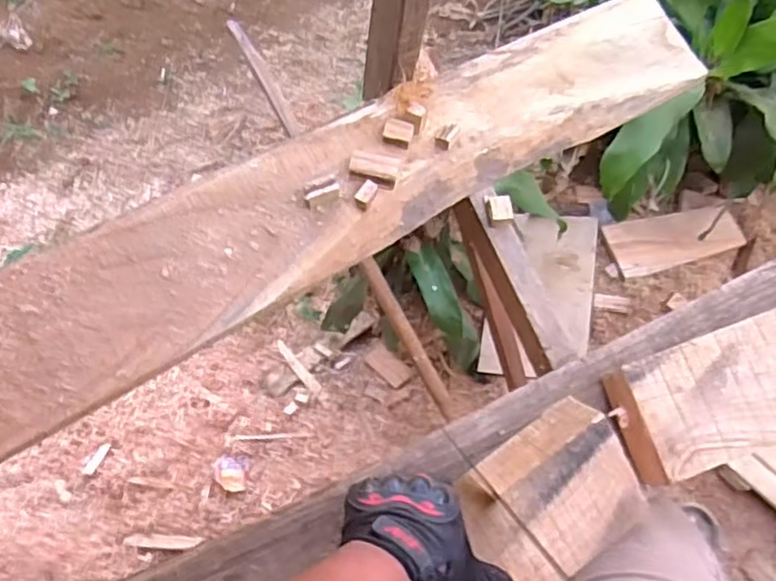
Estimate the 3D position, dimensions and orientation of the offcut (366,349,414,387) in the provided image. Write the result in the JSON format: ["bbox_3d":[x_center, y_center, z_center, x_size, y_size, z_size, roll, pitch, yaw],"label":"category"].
[{"bbox_3d":[0.001,0.181,1.593,0.056,0.014,0.120,-45,53,-12],"label":"offcut"}]

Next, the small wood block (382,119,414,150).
[{"bbox_3d":[0.012,-0.187,0.803,0.034,0.018,0.027,18,74,5],"label":"small wood block"}]

